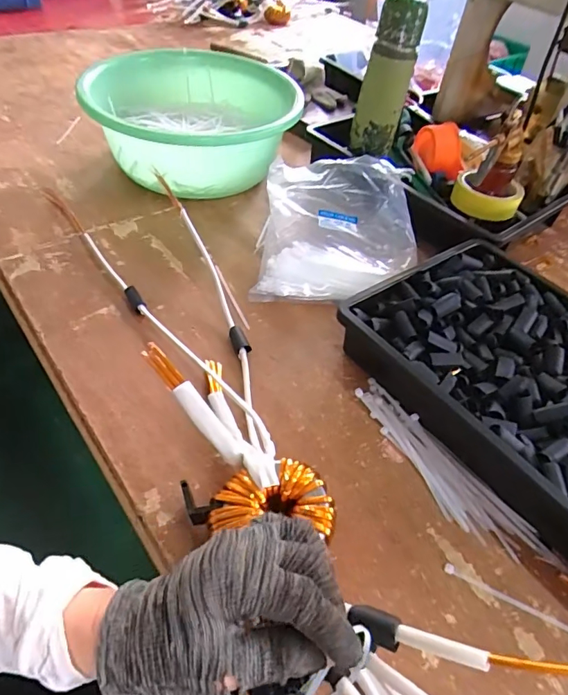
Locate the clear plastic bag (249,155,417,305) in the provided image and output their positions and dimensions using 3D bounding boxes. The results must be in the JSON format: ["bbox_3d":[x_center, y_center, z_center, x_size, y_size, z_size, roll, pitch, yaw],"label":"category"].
[{"bbox_3d":[0.071,-0.152,0.612,0.194,0.082,0.228,7,47,-1],"label":"clear plastic bag"}]

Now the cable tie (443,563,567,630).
[{"bbox_3d":[0.194,0.202,0.361,0.146,0.005,0.007,23,49,13],"label":"cable tie"}]

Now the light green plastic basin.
[{"bbox_3d":[-0.135,-0.335,0.720,0.295,0.125,0.305,4,47,-4],"label":"light green plastic basin"}]

